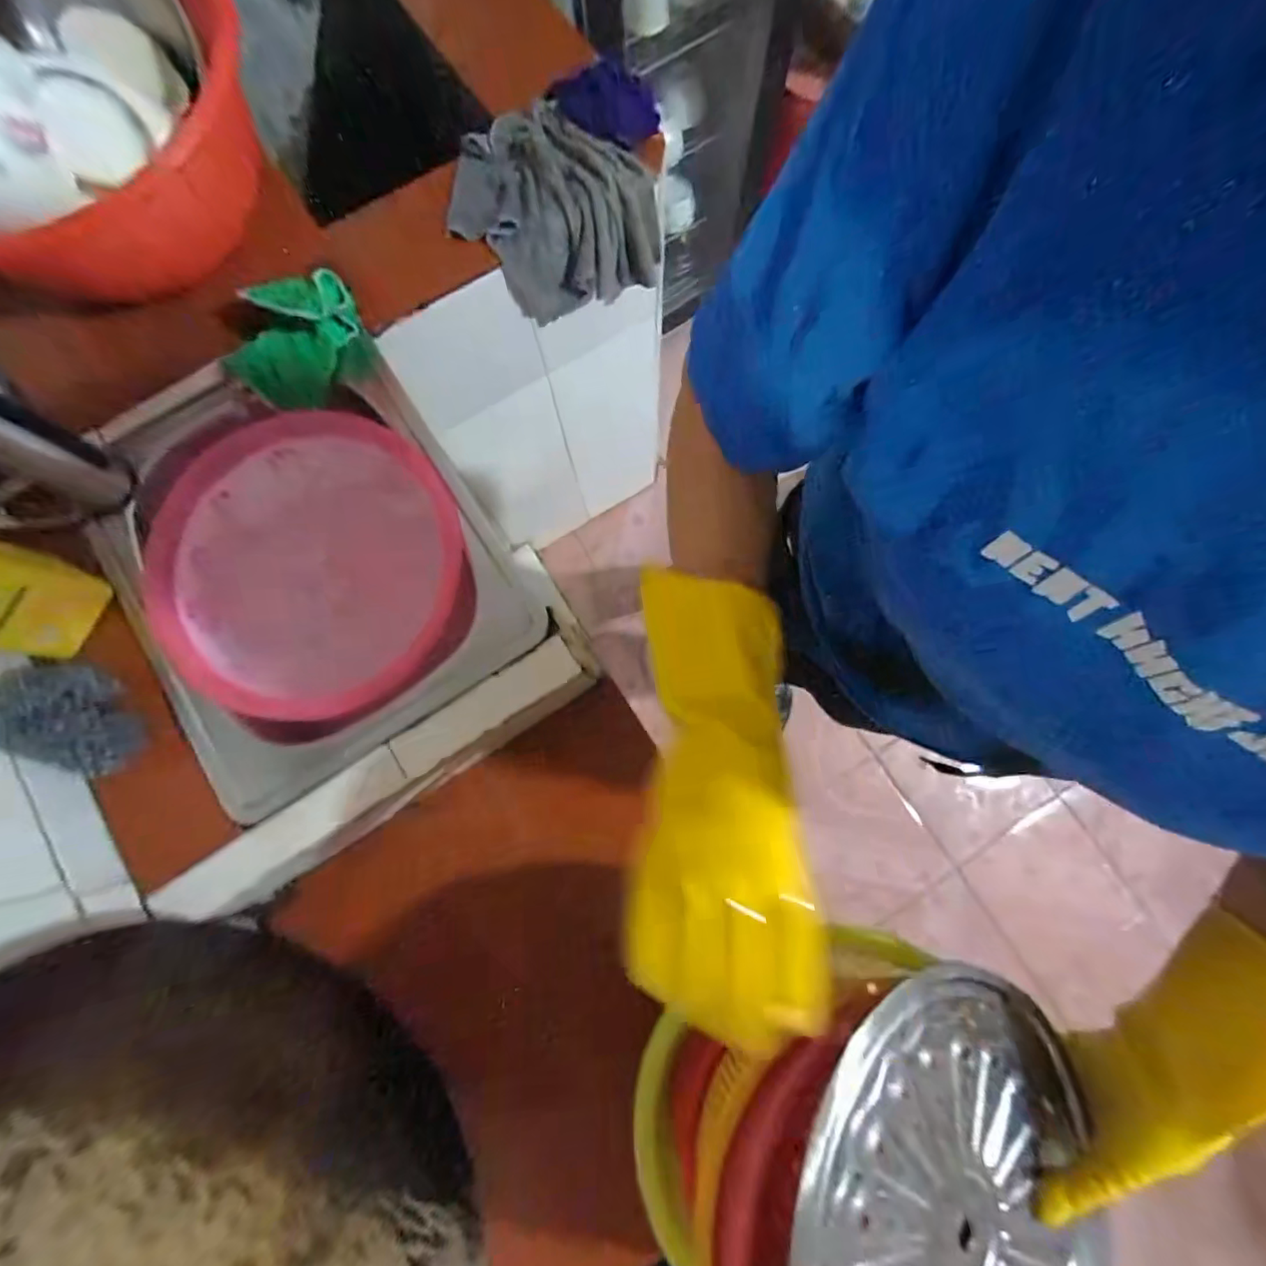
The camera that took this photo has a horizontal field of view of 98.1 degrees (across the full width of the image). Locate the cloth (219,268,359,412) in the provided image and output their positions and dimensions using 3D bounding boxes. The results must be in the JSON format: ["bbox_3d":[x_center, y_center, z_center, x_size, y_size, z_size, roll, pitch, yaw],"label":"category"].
[{"bbox_3d":[-0.354,-0.310,0.561,0.147,0.069,0.081,-40,81,-6],"label":"cloth"}]

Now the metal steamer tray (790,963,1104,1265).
[{"bbox_3d":[0.201,0.376,0.340,0.260,0.014,0.282,0,76,-29],"label":"metal steamer tray"}]

